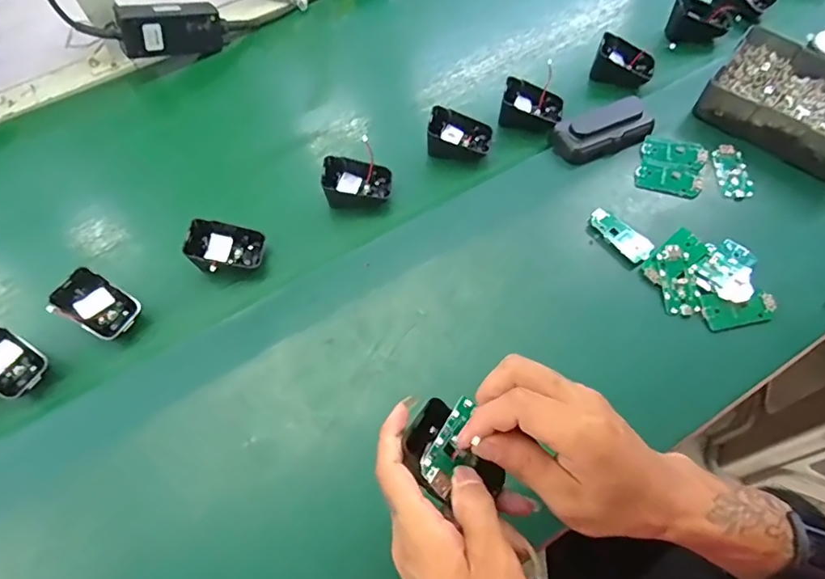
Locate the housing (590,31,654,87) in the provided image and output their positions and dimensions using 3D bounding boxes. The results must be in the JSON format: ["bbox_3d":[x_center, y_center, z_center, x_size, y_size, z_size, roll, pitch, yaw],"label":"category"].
[{"bbox_3d":[0.246,-0.264,0.586,0.065,0.034,0.043,19,69,15],"label":"housing"}]

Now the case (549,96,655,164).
[{"bbox_3d":[0.203,-0.168,0.535,0.101,0.033,0.046,-22,64,-4],"label":"case"}]

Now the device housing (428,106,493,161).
[{"bbox_3d":[0.051,-0.164,0.543,0.067,0.040,0.050,11,69,7],"label":"device housing"}]

